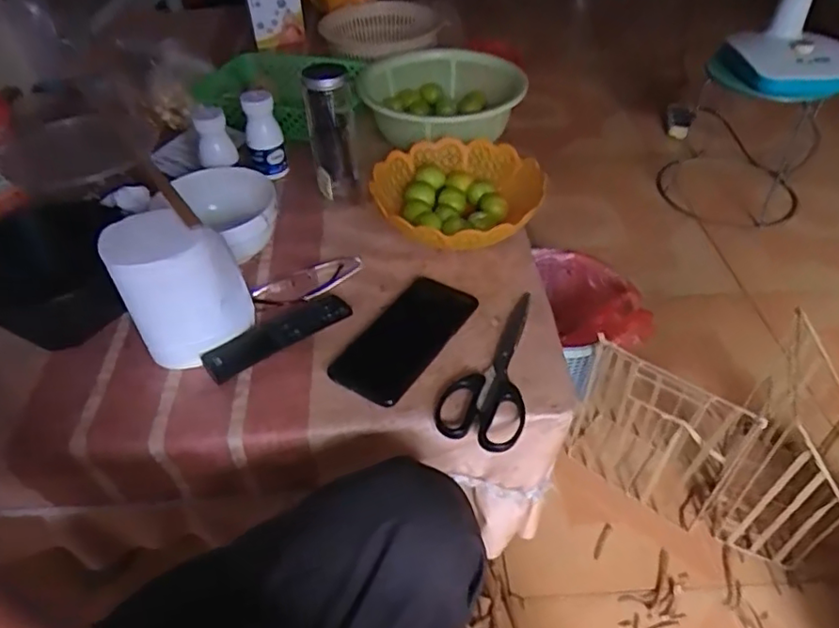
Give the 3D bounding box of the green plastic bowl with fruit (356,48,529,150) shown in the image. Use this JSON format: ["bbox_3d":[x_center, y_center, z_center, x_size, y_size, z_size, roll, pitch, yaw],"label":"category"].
[{"bbox_3d":[0.035,-0.309,0.881,0.221,0.063,0.254,-10,45,-8],"label":"green plastic bowl with fruit"}]

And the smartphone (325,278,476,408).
[{"bbox_3d":[-0.014,0.020,0.593,0.075,0.007,0.166,23,50,24],"label":"smartphone"}]

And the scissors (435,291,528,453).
[{"bbox_3d":[0.078,0.044,0.570,0.075,0.008,0.193,15,47,18],"label":"scissors"}]

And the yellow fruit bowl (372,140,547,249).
[{"bbox_3d":[0.050,-0.137,0.719,0.194,0.056,0.191,-2,44,1],"label":"yellow fruit bowl"}]

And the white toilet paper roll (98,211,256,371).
[{"bbox_3d":[-0.219,-0.022,0.553,0.099,0.127,0.078,4,45,7],"label":"white toilet paper roll"}]

